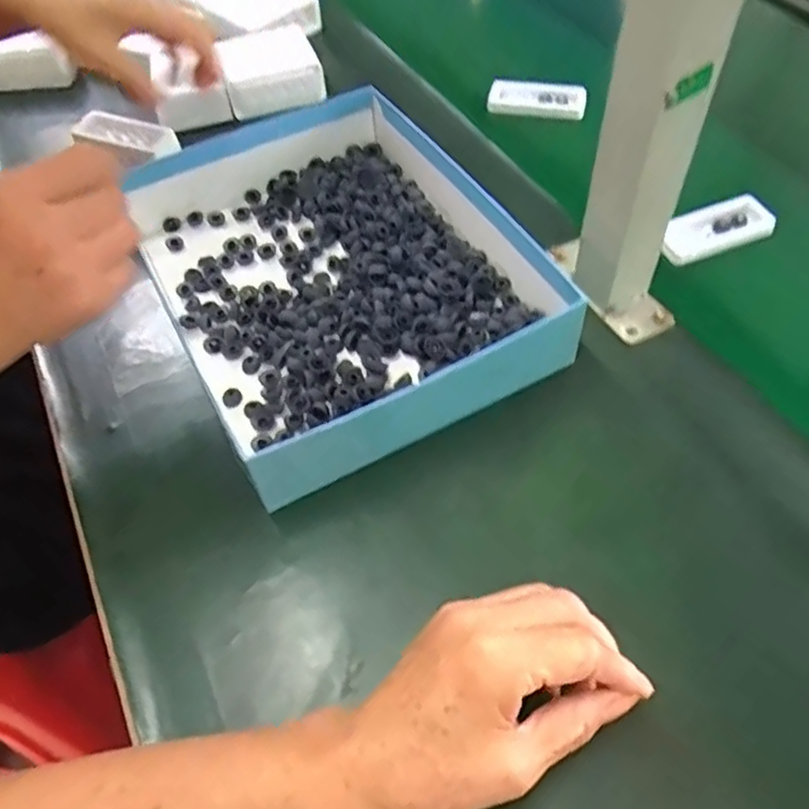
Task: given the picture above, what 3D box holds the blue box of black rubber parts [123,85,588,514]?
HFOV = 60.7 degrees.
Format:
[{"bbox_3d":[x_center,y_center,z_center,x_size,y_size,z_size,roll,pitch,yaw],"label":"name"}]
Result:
[{"bbox_3d":[-0.054,-0.100,0.491,0.227,0.056,0.305,-23,54,-16],"label":"blue box of black rubber parts"}]

